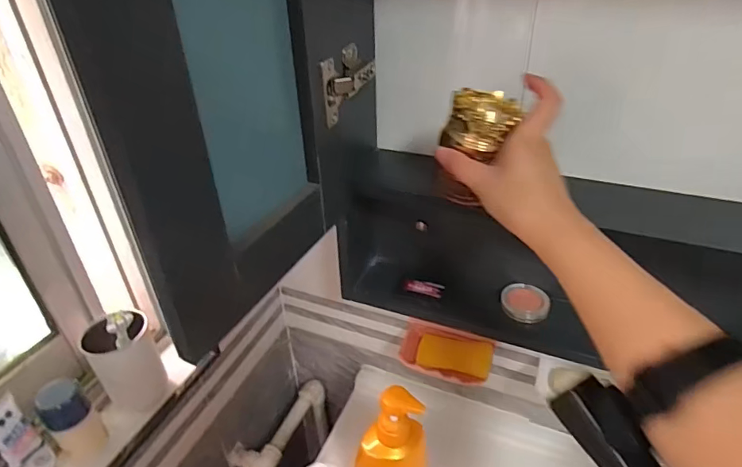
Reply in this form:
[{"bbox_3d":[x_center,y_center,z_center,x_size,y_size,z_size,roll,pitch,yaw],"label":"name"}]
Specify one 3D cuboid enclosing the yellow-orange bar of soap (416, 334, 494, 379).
[{"bbox_3d":[0.121,0.179,0.679,0.103,0.025,0.053,8,57,18],"label":"yellow-orange bar of soap"}]

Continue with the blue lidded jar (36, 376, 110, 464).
[{"bbox_3d":[-0.348,0.217,0.548,0.048,0.098,0.048,-1,34,1],"label":"blue lidded jar"}]

